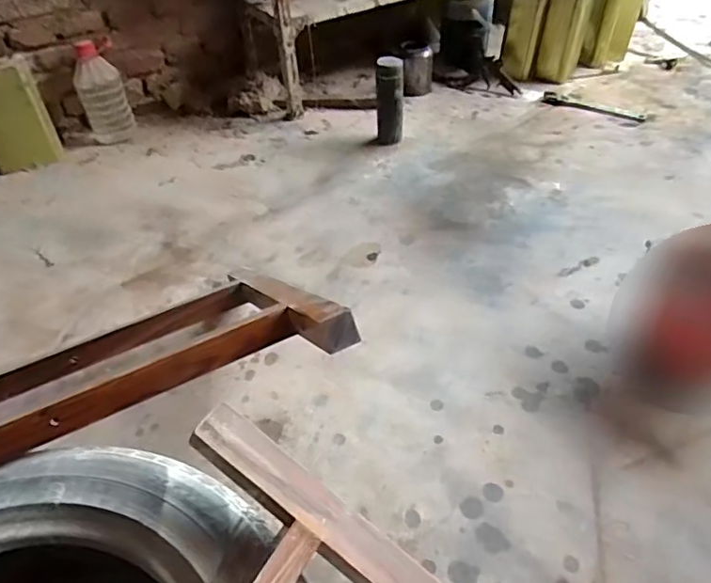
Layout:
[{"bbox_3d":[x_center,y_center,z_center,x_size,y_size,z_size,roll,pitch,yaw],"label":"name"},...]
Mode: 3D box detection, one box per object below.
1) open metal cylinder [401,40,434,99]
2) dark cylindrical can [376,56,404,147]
[{"bbox_3d":[0.181,-0.657,1.634,0.094,0.128,0.084,1,45,5],"label":"open metal cylinder"},{"bbox_3d":[0.088,-0.477,1.406,0.067,0.206,0.075,1,45,5],"label":"dark cylindrical can"}]

